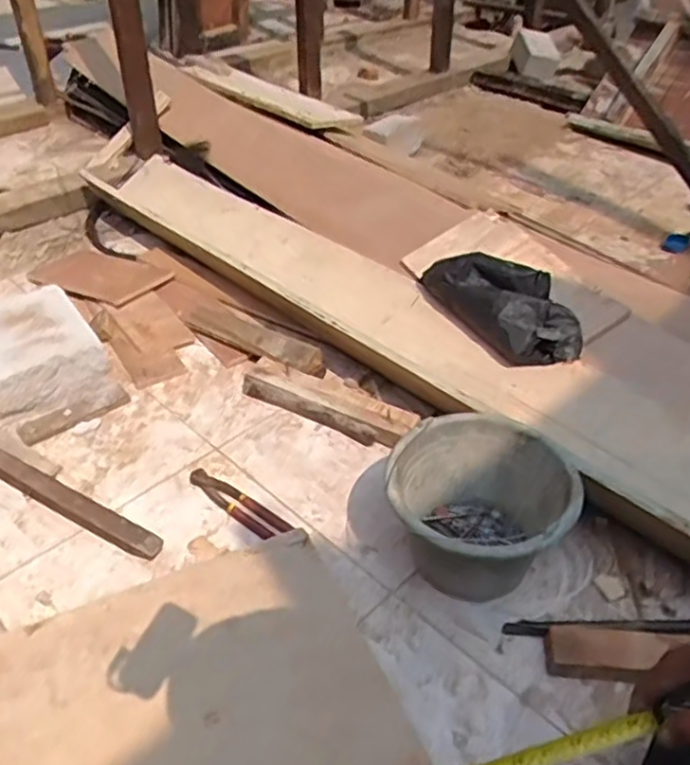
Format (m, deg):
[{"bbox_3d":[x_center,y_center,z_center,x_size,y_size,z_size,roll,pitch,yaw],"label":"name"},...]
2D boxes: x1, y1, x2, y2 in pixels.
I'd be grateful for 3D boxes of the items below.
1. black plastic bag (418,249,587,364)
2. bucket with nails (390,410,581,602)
[{"bbox_3d":[0.288,-0.138,1.267,0.155,0.096,0.326,-23,44,-25],"label":"black plastic bag"},{"bbox_3d":[0.178,0.178,0.964,0.237,0.162,0.240,0,39,0],"label":"bucket with nails"}]

